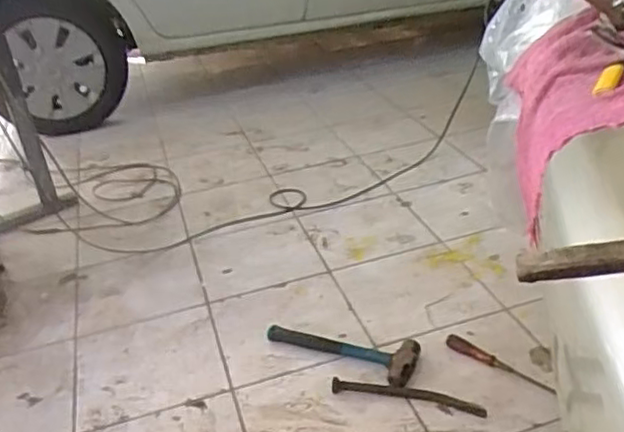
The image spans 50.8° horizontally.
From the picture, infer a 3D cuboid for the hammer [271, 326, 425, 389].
[{"bbox_3d":[0.062,0.261,1.344,0.325,0.034,0.105,14,35,32],"label":"hammer"}]

